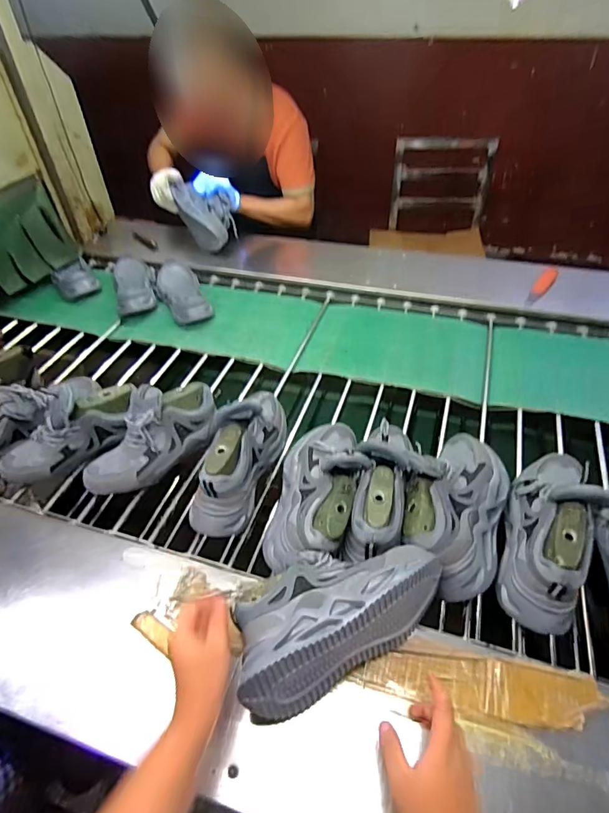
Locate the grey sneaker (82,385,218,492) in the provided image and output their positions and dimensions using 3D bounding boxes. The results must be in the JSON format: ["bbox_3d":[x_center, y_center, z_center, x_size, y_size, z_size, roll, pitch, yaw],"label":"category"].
[{"bbox_3d":[-0.271,0.047,0.800,0.104,0.110,0.260,30,55,28],"label":"grey sneaker"}]

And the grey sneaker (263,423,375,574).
[{"bbox_3d":[0.023,0.123,0.703,0.143,0.125,0.263,6,47,9],"label":"grey sneaker"}]

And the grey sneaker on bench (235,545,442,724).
[{"bbox_3d":[0.035,0.242,0.564,0.266,0.108,0.138,-24,50,-19],"label":"grey sneaker on bench"}]

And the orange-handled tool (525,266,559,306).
[{"bbox_3d":[0.614,-0.310,1.175,0.043,0.031,0.139,32,81,32],"label":"orange-handled tool"}]

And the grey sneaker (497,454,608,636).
[{"bbox_3d":[0.351,0.161,0.638,0.094,0.154,0.261,14,49,16],"label":"grey sneaker"}]

